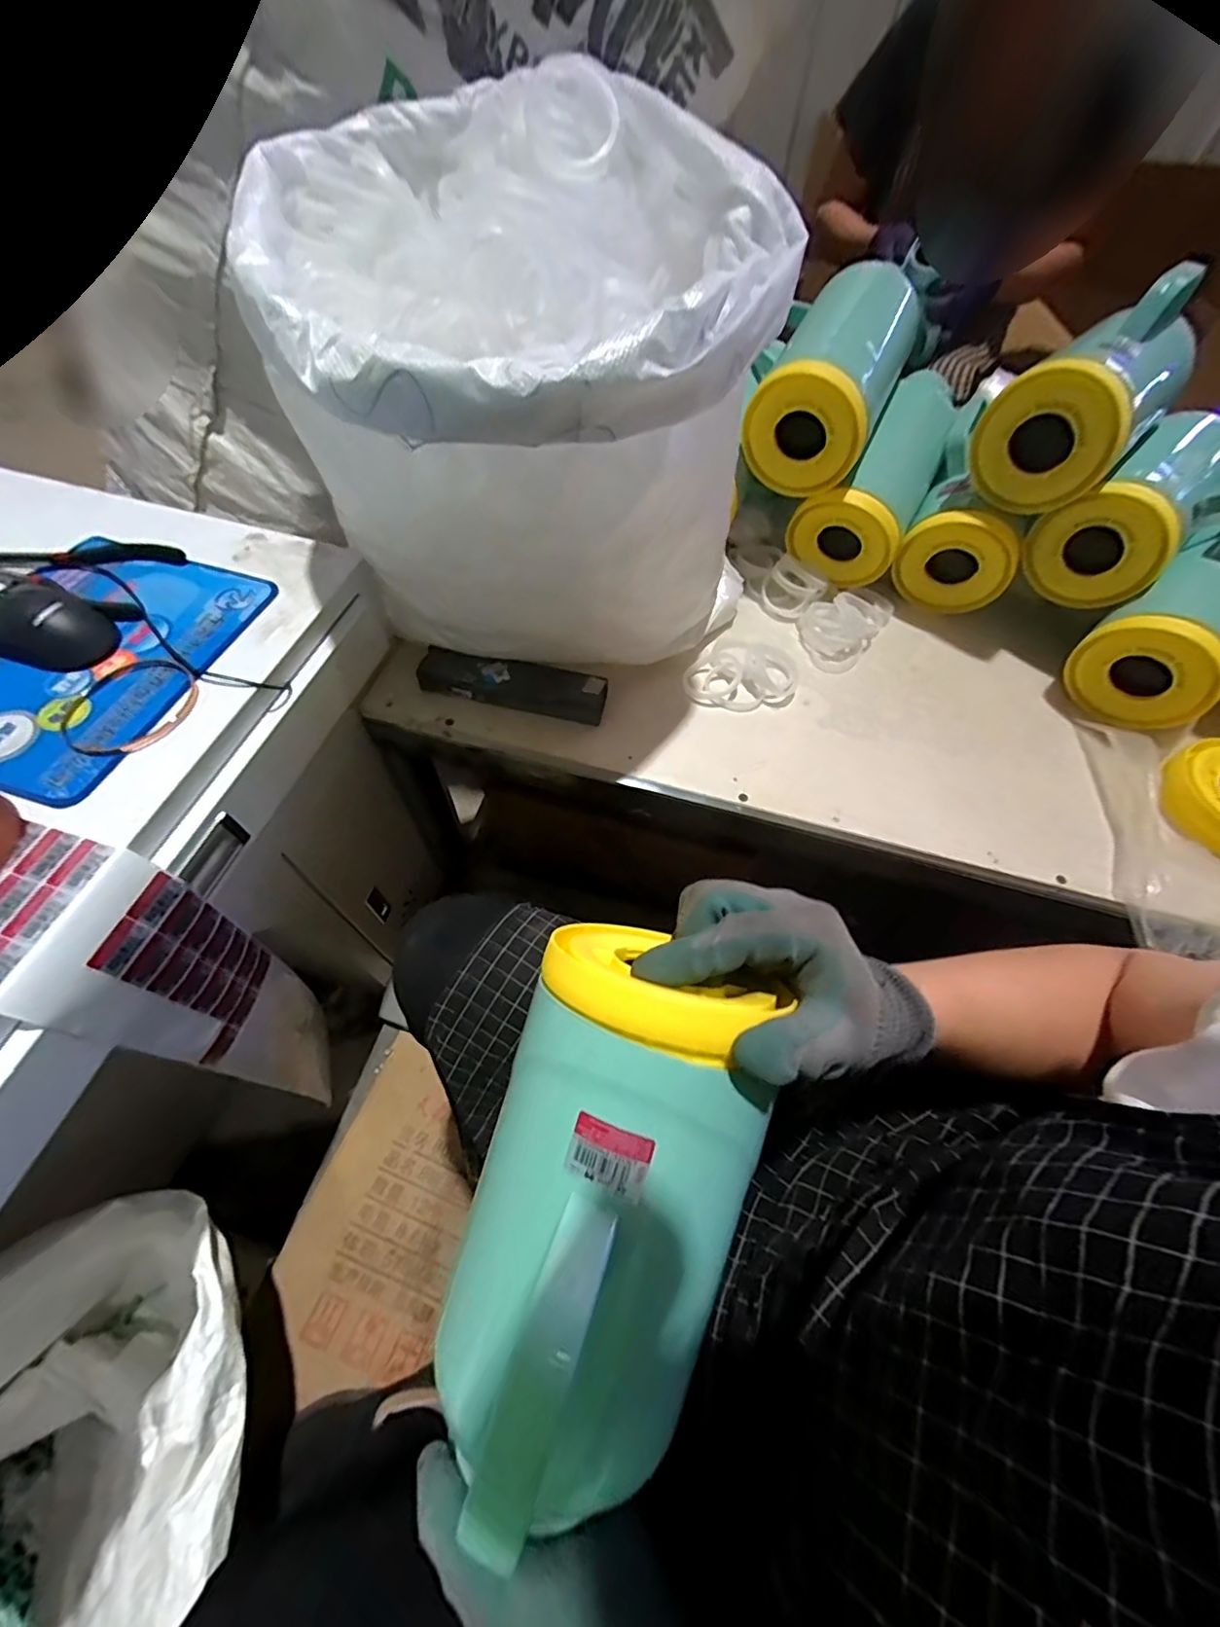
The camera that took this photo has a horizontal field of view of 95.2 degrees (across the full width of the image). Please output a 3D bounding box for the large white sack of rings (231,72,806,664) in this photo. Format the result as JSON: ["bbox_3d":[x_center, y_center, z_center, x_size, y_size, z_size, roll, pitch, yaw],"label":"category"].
[{"bbox_3d":[-0.071,-0.335,0.500,0.360,0.358,0.353,-26,65,-18],"label":"large white sack of rings"}]

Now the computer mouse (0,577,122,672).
[{"bbox_3d":[-0.462,-0.154,0.456,0.091,0.032,0.065,17,59,6],"label":"computer mouse"}]

